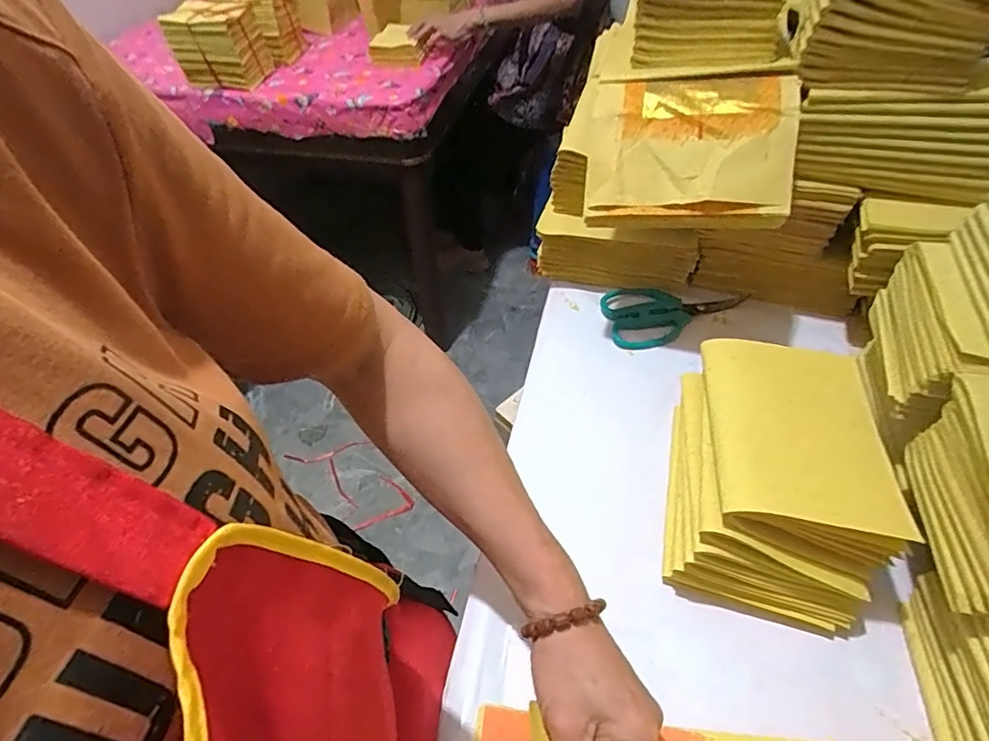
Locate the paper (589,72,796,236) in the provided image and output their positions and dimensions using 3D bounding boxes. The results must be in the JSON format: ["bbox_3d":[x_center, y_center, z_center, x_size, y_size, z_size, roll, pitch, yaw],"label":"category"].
[{"bbox_3d":[0.159,-0.183,0.458,0.157,0.028,0.130,5,85,19],"label":"paper"}]

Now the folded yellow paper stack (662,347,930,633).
[{"bbox_3d":[0.197,0.067,0.397,0.125,0.098,0.183,8,49,11],"label":"folded yellow paper stack"}]

